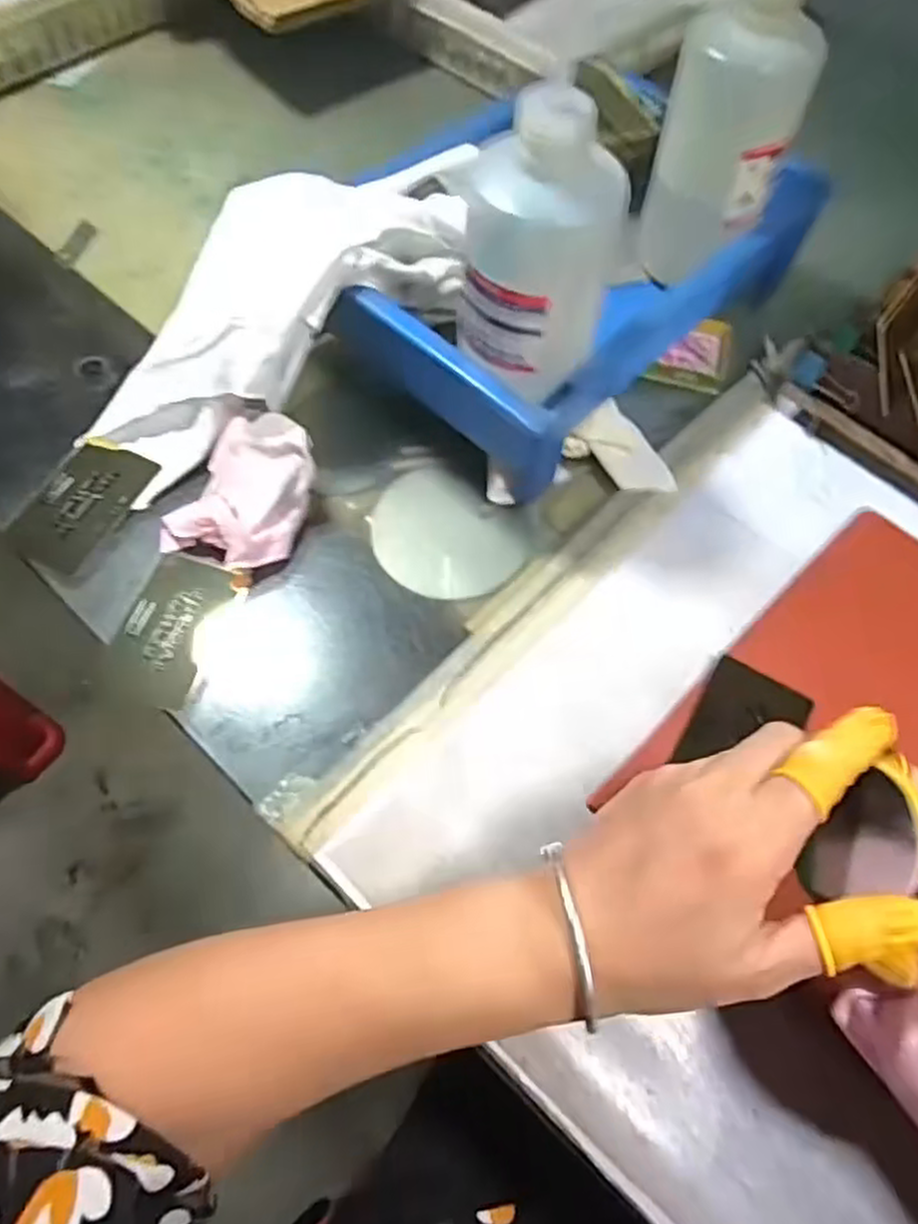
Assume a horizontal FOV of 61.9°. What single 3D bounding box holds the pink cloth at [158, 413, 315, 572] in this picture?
[{"bbox_3d":[-0.120,-0.070,0.430,0.066,0.035,0.085,19,62,8],"label":"pink cloth"}]

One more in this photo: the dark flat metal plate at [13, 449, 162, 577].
[{"bbox_3d":[-0.215,-0.063,0.440,0.053,0.006,0.081,24,65,12],"label":"dark flat metal plate"}]

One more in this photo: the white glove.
[{"bbox_3d":[-0.116,-0.173,0.438,0.248,0.058,0.106,-39,68,4],"label":"white glove"}]

